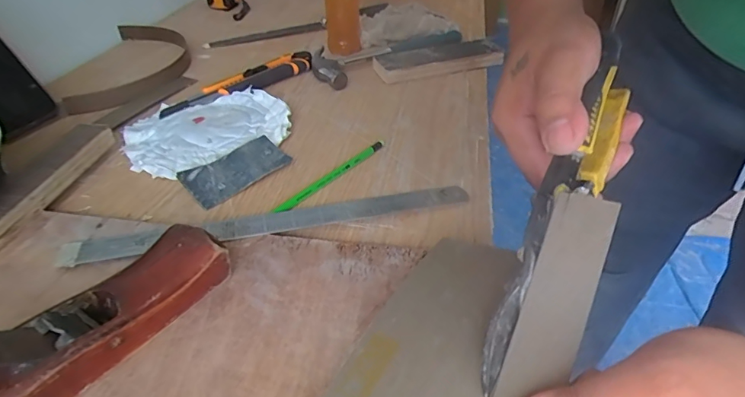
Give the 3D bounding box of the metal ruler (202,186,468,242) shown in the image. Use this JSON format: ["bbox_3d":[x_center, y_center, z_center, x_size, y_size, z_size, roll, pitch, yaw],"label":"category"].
[{"bbox_3d":[-0.026,0.010,0.389,0.219,0.008,0.031,-10,38,-11],"label":"metal ruler"}]

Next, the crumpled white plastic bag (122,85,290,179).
[{"bbox_3d":[-0.184,-0.080,0.509,0.169,0.018,0.139,-23,42,-25],"label":"crumpled white plastic bag"}]

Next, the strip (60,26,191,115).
[{"bbox_3d":[-0.338,-0.208,0.672,0.130,0.026,0.287,-6,38,-5],"label":"strip"}]

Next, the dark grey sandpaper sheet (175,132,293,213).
[{"bbox_3d":[-0.133,-0.029,0.444,0.053,0.013,0.100,25,45,31],"label":"dark grey sandpaper sheet"}]

